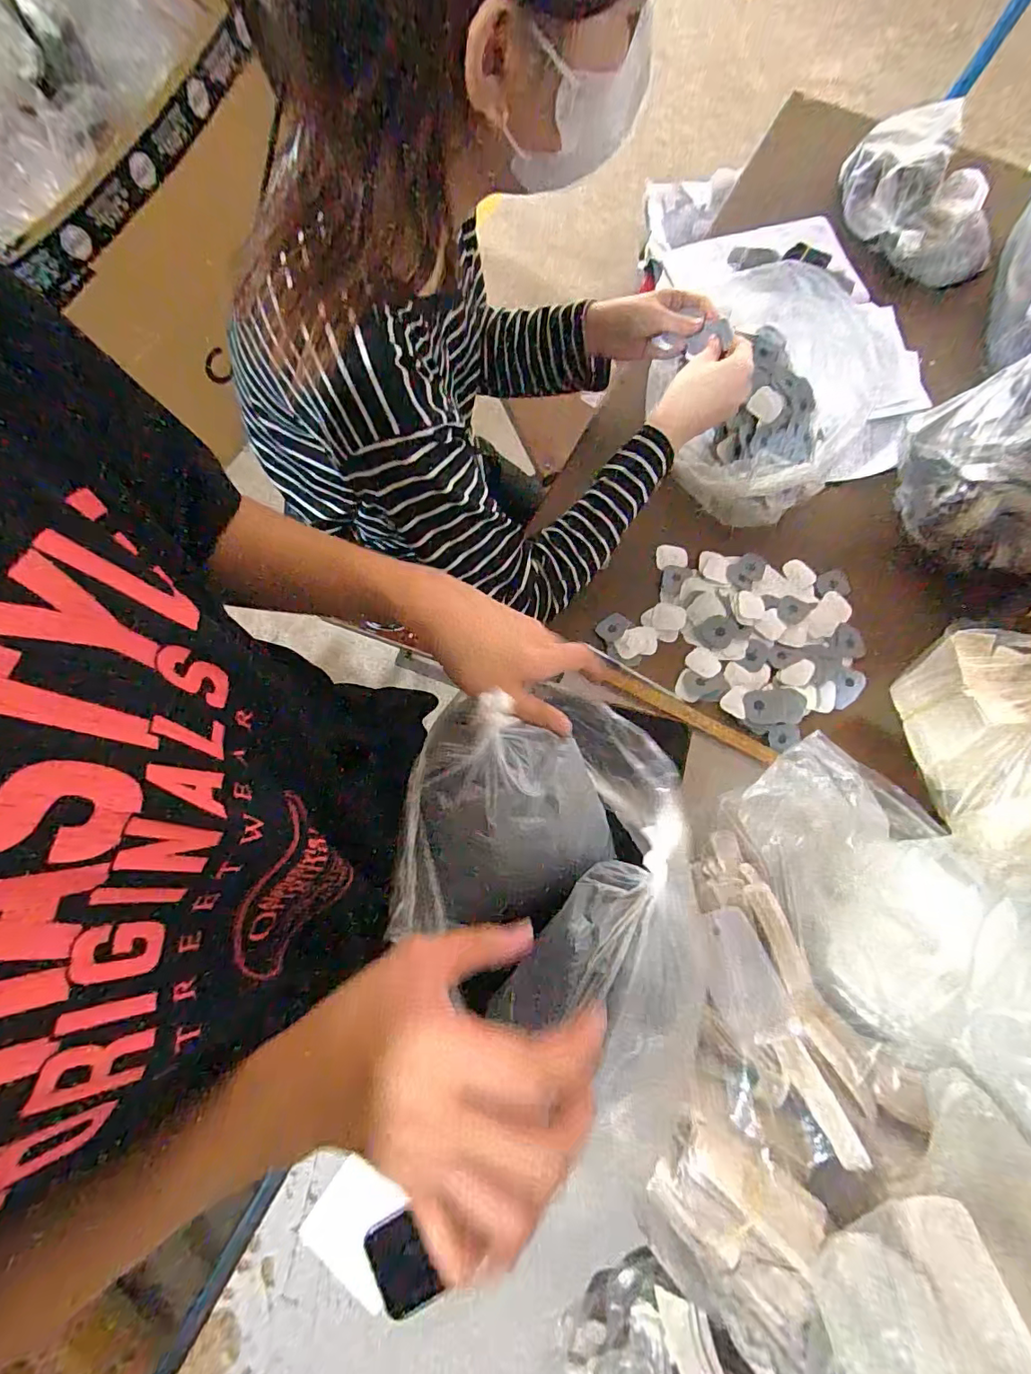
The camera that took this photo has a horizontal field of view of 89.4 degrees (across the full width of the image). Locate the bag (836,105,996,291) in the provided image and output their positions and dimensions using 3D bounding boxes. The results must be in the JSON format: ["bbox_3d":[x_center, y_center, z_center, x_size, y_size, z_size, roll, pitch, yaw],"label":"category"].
[{"bbox_3d":[0.566,-0.676,0.716,0.162,0.091,0.239,-32,77,-6],"label":"bag"}]

